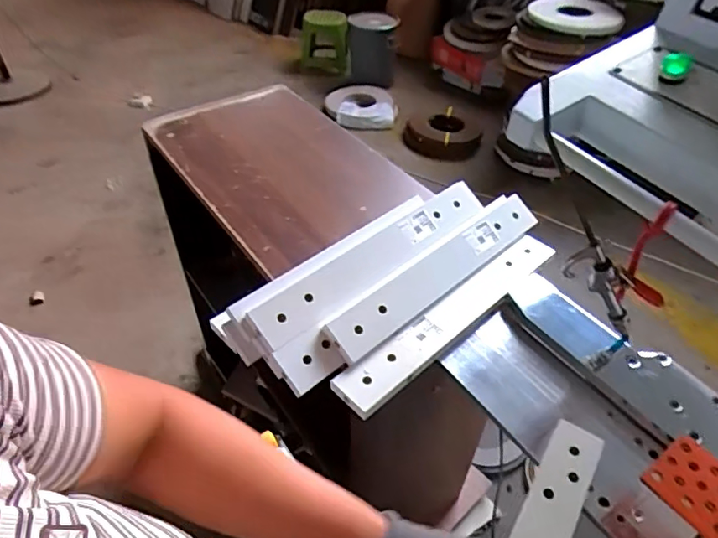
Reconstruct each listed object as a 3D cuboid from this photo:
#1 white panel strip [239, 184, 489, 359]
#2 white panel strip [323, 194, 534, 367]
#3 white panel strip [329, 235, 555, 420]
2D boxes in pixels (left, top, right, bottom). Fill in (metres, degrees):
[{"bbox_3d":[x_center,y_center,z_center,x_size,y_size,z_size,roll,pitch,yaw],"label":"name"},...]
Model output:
[{"bbox_3d":[0.028,-0.015,0.735,0.416,0.022,0.065,-32,75,-28],"label":"white panel strip"},{"bbox_3d":[0.119,0.001,0.741,0.397,0.014,0.063,-33,81,-27],"label":"white panel strip"},{"bbox_3d":[0.135,0.064,0.712,0.399,0.013,0.064,-31,69,-28],"label":"white panel strip"}]

